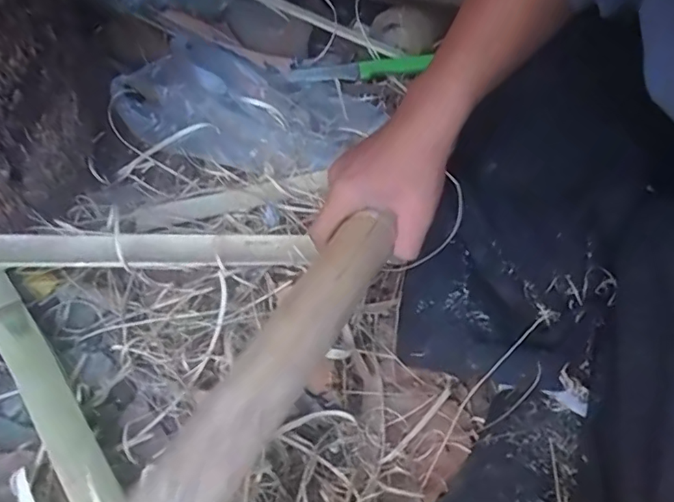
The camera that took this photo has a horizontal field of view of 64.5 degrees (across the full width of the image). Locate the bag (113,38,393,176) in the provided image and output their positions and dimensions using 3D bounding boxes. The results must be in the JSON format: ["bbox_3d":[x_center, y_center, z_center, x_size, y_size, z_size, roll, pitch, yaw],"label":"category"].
[{"bbox_3d":[-0.090,-0.163,0.585,0.259,0.054,0.177,15,50,8],"label":"bag"}]

